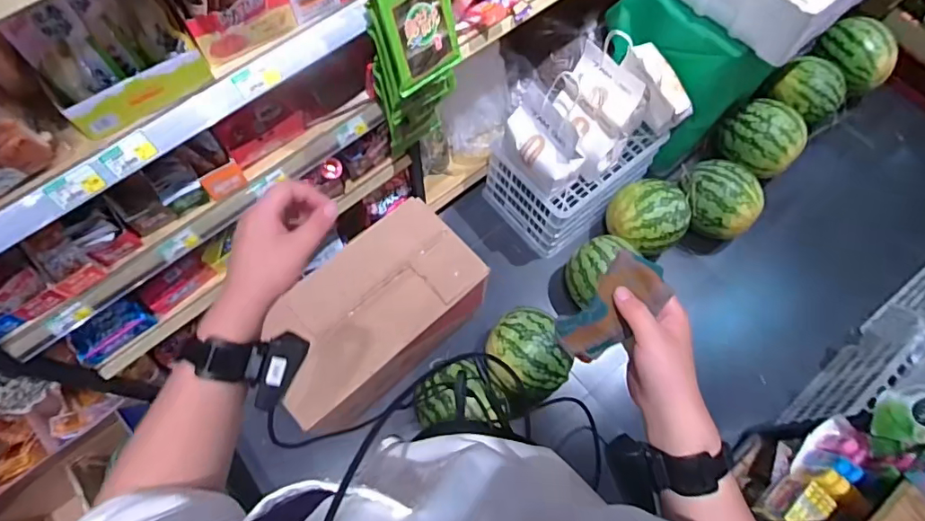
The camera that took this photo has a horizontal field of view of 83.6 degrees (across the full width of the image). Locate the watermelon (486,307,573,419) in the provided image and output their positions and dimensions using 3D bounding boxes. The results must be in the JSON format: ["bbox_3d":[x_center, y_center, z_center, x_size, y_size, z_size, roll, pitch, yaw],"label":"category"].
[{"bbox_3d":[0.188,0.301,1.584,0.244,0.221,0.267,0,68,-1],"label":"watermelon"}]

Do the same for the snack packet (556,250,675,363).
[{"bbox_3d":[0.146,0.053,0.519,0.059,0.134,0.038,40,36,14],"label":"snack packet"}]

